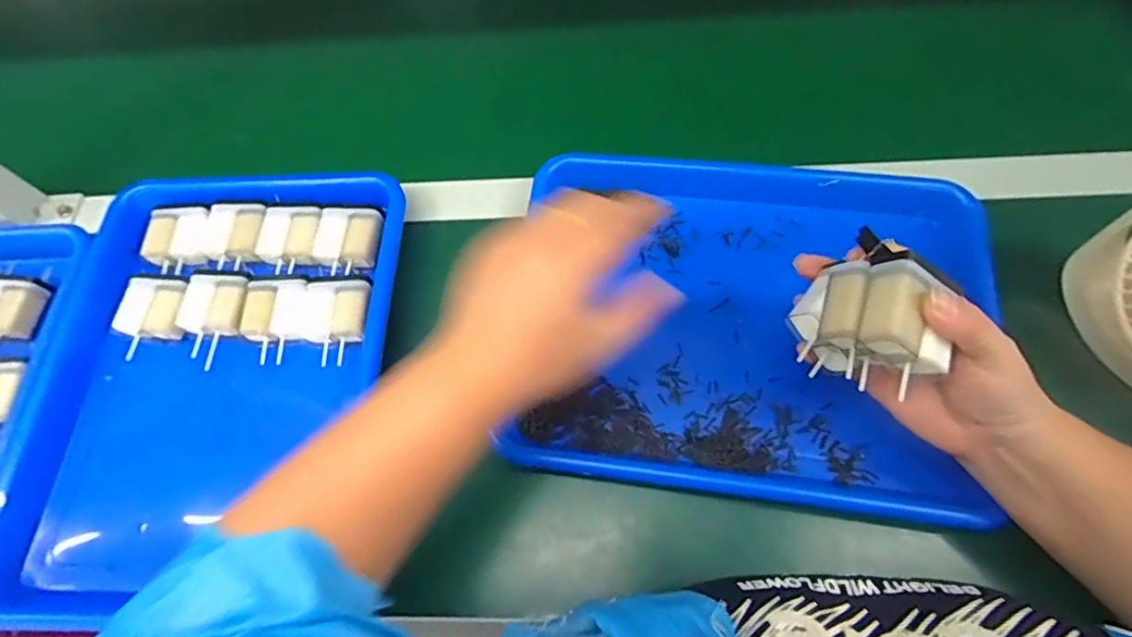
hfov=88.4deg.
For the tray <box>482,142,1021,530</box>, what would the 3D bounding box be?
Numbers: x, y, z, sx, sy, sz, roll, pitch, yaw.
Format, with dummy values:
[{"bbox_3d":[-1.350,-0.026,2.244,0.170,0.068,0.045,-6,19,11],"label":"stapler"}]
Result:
[{"bbox_3d":[0.126,-0.005,0.416,0.325,0.042,0.252,7,67,5],"label":"tray"}]

